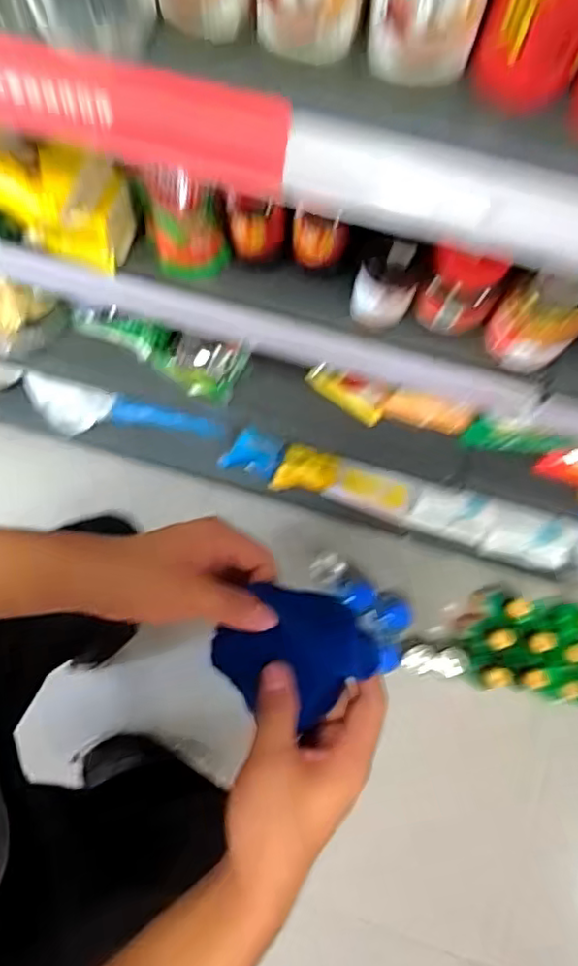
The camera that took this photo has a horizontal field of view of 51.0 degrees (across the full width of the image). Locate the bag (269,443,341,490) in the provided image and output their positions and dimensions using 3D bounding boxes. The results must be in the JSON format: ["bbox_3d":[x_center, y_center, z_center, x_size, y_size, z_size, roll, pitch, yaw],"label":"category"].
[{"bbox_3d":[0.032,-0.026,1.130,0.124,0.117,0.065,7,79,1],"label":"bag"}]

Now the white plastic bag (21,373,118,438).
[{"bbox_3d":[-0.411,-0.135,1.130,0.187,0.139,0.070,14,79,2],"label":"white plastic bag"}]

